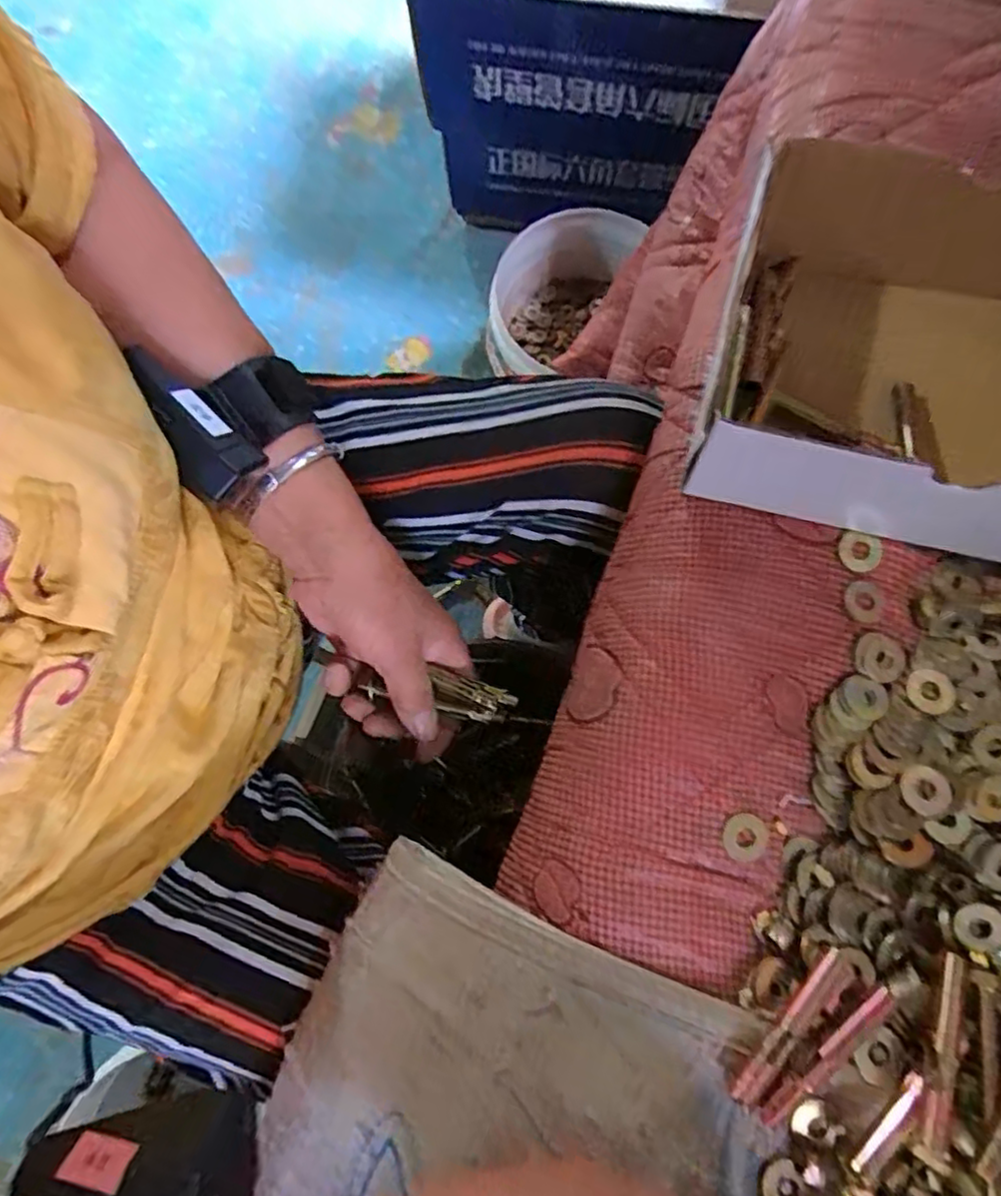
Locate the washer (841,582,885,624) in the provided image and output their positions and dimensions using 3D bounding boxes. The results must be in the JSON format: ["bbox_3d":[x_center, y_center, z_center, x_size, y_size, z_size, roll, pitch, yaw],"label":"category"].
[{"bbox_3d":[0.164,0.002,0.290,0.019,0.004,0.019,0,76,0],"label":"washer"}]

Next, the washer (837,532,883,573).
[{"bbox_3d":[0.163,-0.021,0.293,0.020,0.004,0.017,7,76,2],"label":"washer"}]

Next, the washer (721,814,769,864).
[{"bbox_3d":[0.103,0.101,0.270,0.019,0.004,0.019,0,88,-5],"label":"washer"}]

